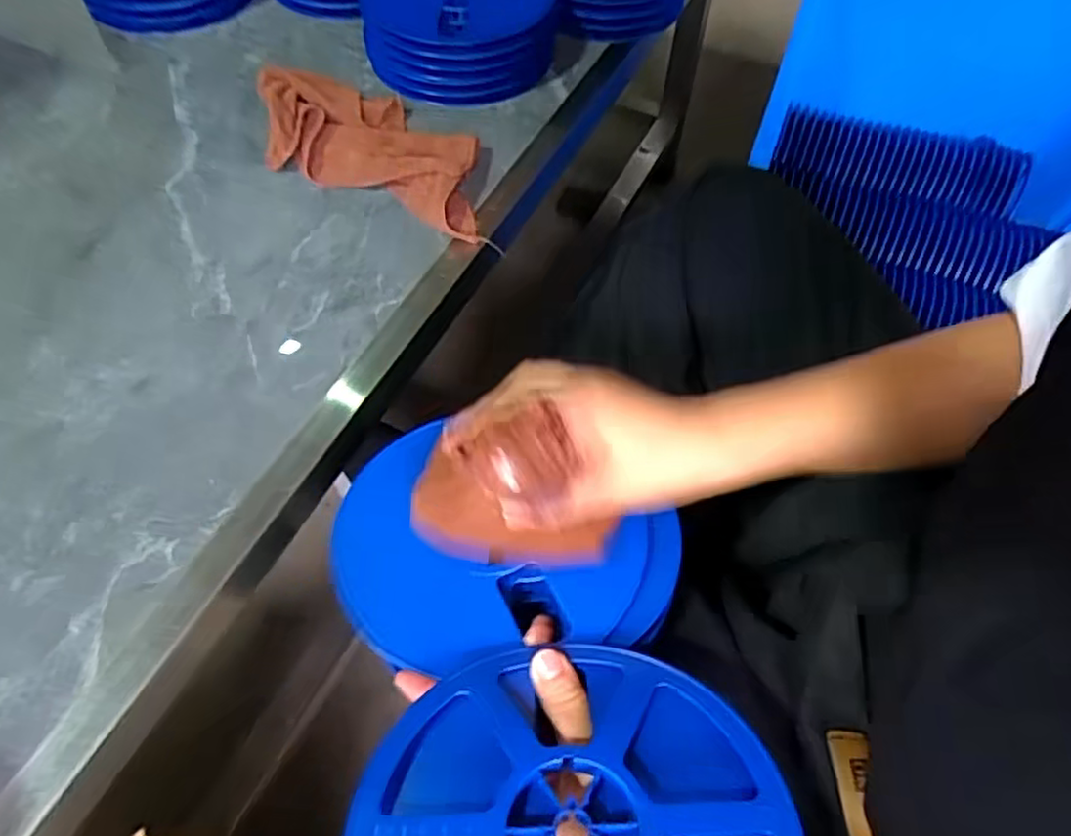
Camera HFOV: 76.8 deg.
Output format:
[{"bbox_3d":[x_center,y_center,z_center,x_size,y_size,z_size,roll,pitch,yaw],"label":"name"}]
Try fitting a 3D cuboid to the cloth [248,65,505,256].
[{"bbox_3d":[-0.128,-0.229,0.563,0.234,0.037,0.111,22,60,10],"label":"cloth"}]

